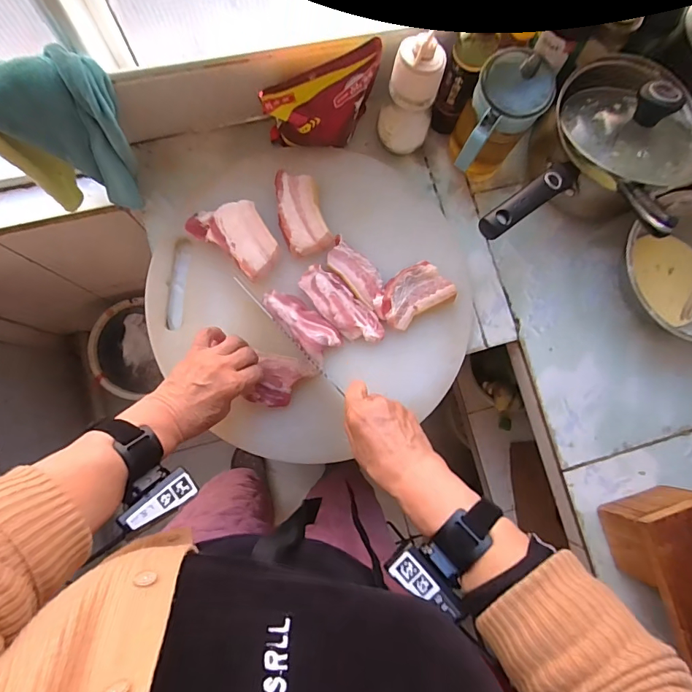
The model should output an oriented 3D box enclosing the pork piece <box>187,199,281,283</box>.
[{"bbox_3d":[-0.134,-0.141,0.539,0.110,0.030,0.070,38,80,1],"label":"pork piece"}]

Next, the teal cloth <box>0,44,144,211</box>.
[{"bbox_3d":[-0.316,-0.249,0.497,0.139,0.172,0.090,17,80,-2],"label":"teal cloth"}]

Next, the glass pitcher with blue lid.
[{"bbox_3d":[0.185,-0.282,0.565,0.088,0.144,0.110,29,80,0],"label":"glass pitcher with blue lid"}]

